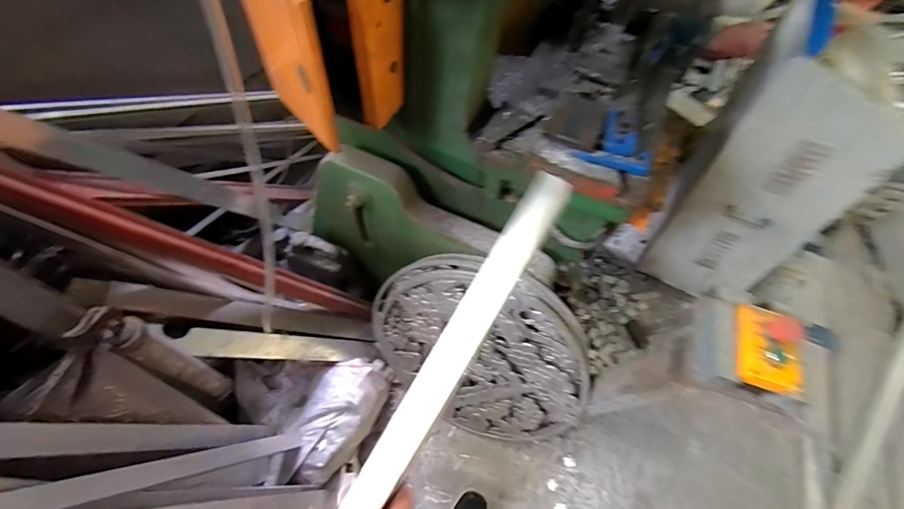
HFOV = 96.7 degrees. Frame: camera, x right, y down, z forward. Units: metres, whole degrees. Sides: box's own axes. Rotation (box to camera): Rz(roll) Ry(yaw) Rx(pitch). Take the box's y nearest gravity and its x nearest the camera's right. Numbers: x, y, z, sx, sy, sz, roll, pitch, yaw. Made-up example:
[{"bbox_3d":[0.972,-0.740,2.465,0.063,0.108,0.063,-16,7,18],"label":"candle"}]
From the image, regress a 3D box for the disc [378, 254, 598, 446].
[{"bbox_3d":[0.064,0.273,1.118,0.601,0.585,0.052,45,35,-4],"label":"disc"}]

